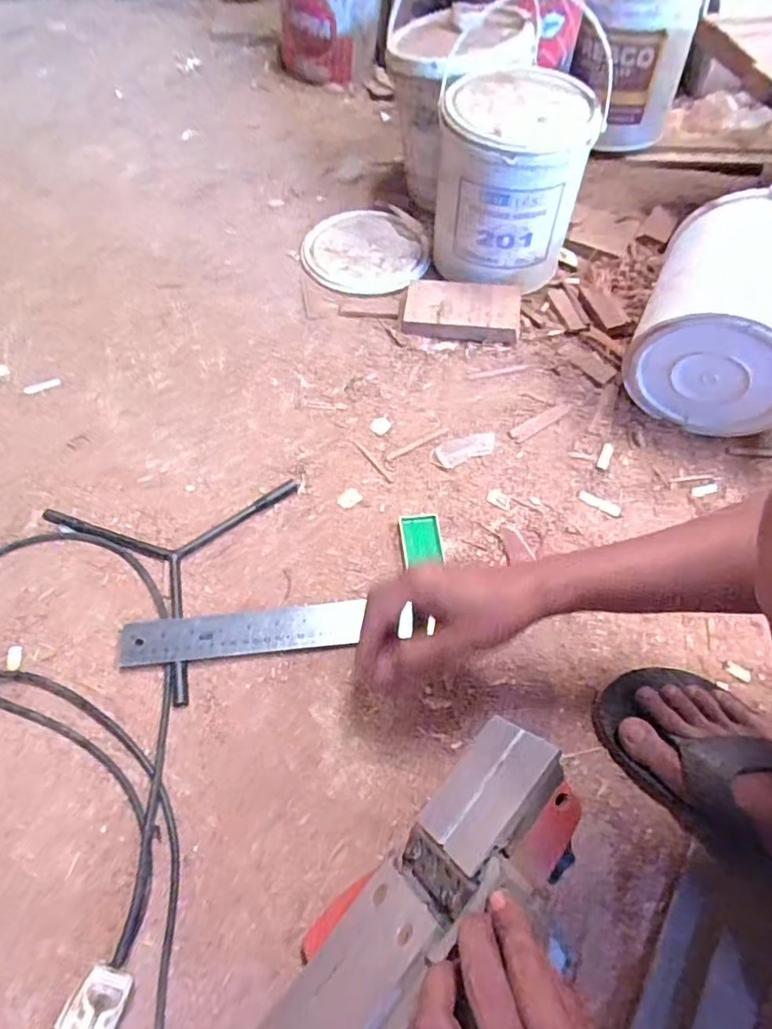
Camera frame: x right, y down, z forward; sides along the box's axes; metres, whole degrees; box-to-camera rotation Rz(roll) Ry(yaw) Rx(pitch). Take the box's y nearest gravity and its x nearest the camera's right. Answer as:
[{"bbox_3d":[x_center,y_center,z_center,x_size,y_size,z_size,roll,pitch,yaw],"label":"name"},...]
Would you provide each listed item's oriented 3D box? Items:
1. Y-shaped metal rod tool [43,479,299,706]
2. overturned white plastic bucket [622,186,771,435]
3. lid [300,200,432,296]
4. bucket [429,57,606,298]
[{"bbox_3d":[-0.238,0.033,0.581,0.219,0.009,0.238,17,60,9],"label":"Y-shaped metal rod tool"},{"bbox_3d":[0.367,-0.202,0.631,0.167,0.183,0.171,23,61,13],"label":"overturned white plastic bucket"},{"bbox_3d":[-0.027,-0.365,0.814,0.172,0.013,0.169,0,59,-1],"label":"lid"},{"bbox_3d":[0.143,-0.398,0.721,0.157,0.204,0.157,0,59,-1],"label":"bucket"}]

